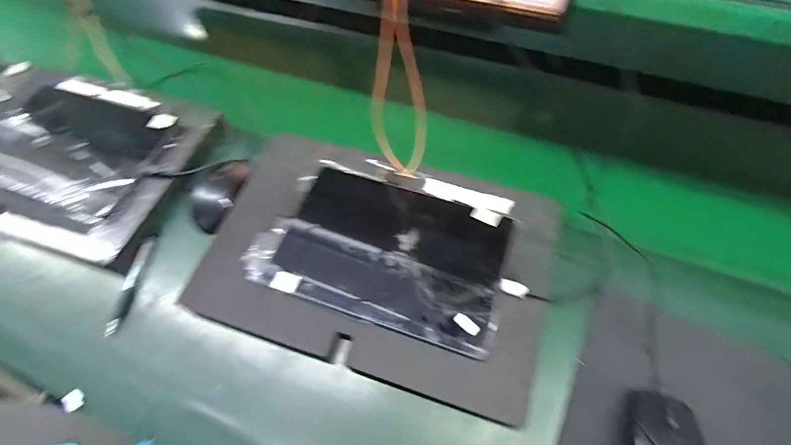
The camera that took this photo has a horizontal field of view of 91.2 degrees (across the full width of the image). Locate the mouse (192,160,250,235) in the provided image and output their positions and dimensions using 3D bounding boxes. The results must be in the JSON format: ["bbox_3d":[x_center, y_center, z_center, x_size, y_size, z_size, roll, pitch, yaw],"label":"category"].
[{"bbox_3d":[-0.232,-0.042,0.509,0.061,0.031,0.116,14,61,10],"label":"mouse"}]

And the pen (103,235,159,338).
[{"bbox_3d":[-0.316,0.072,0.465,0.016,0.012,0.122,3,60,3],"label":"pen"}]

